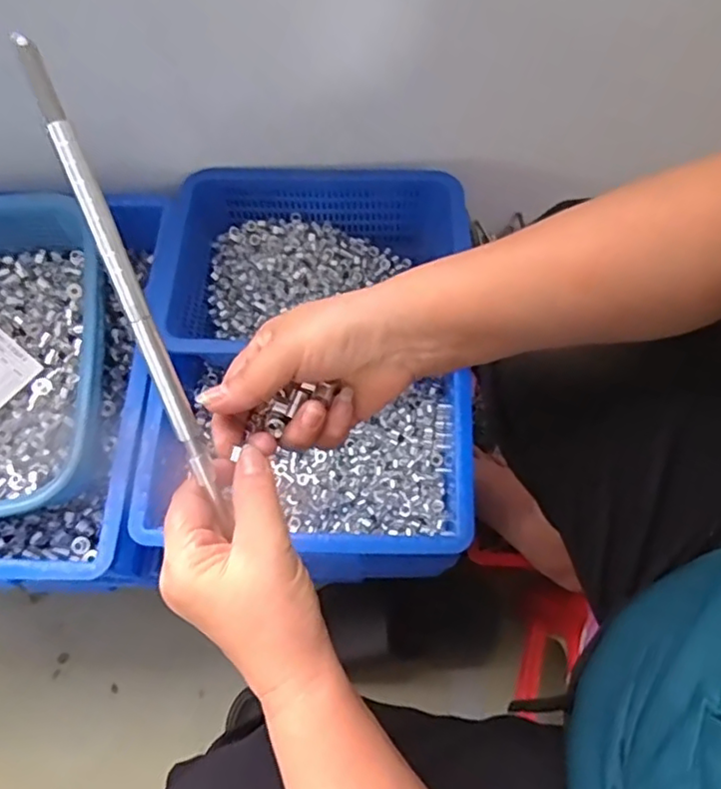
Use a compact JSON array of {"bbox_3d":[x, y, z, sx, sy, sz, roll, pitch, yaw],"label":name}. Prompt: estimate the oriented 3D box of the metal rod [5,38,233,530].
[{"bbox_3d":[-0.108,-0.041,0.293,0.009,0.008,0.232,-20,110,-9],"label":"metal rod"}]

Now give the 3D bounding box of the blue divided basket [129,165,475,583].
[{"bbox_3d":[-0.047,-0.040,0.642,0.309,0.115,0.406,4,68,2],"label":"blue divided basket"}]

